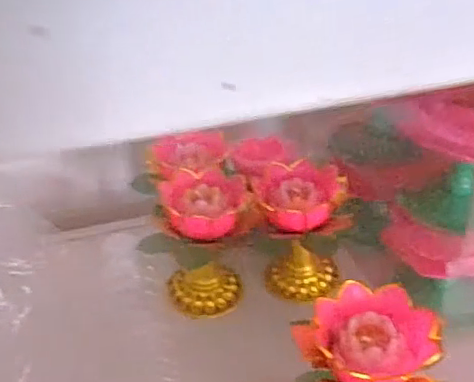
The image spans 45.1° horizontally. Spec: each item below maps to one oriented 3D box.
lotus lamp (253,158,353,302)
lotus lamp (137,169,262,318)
[{"bbox_3d":[0.053,0.032,0.480,0.074,0.097,0.068,2,35,5],"label":"lotus lamp"},{"bbox_3d":[-0.029,0.040,0.472,0.084,0.099,0.076,-20,38,-24],"label":"lotus lamp"}]

